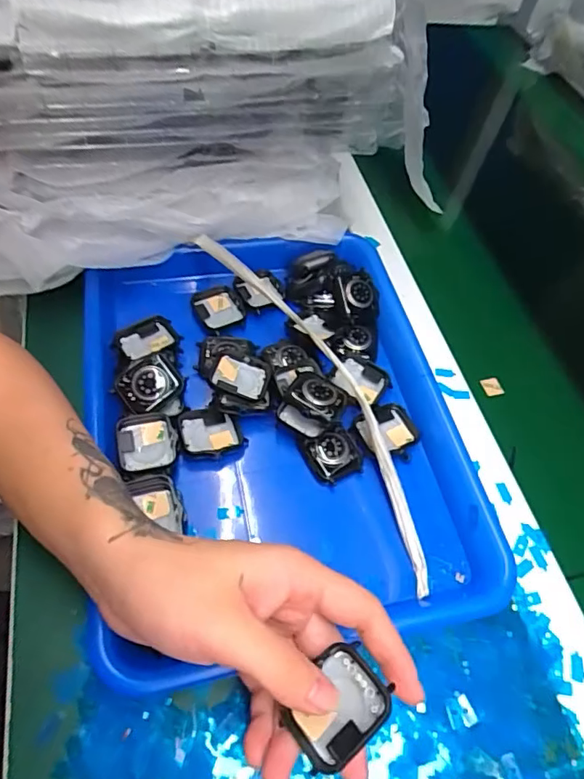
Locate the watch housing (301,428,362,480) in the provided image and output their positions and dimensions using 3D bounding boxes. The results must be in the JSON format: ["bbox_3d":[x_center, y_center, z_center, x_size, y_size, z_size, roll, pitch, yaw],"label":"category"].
[{"bbox_3d":[0.029,0.045,0.368,0.033,0.012,0.031,-19,60,-18],"label":"watch housing"}]

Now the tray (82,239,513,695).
[{"bbox_3d":[-0.015,0.018,0.393,0.258,0.058,0.326,-8,56,-7],"label":"tray"}]

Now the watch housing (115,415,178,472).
[{"bbox_3d":[-0.099,0.037,0.356,0.039,0.010,0.041,-5,56,-9],"label":"watch housing"}]

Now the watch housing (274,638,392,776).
[{"bbox_3d":[0.021,0.144,0.233,0.033,0.010,0.043,31,73,37],"label":"watch housing"}]

